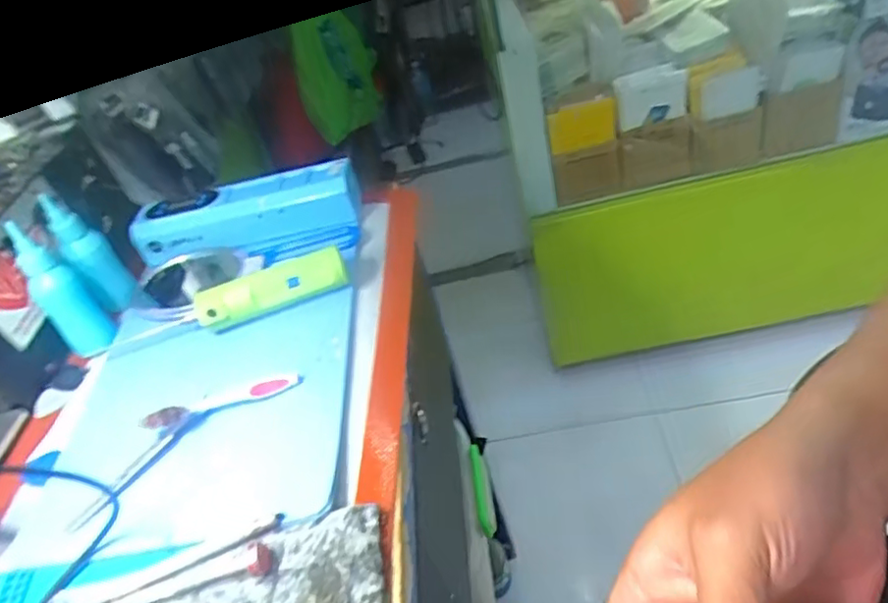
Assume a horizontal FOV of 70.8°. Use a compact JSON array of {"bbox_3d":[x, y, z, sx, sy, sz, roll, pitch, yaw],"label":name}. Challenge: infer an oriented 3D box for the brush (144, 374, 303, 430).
[{"bbox_3d":[-0.152,0.066,0.429,0.105,0.012,0.014,-22,41,-6],"label":"brush"}]

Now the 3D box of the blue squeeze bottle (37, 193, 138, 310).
[{"bbox_3d":[-0.300,-0.040,0.532,0.034,0.104,0.030,-32,43,-17],"label":"blue squeeze bottle"}]

